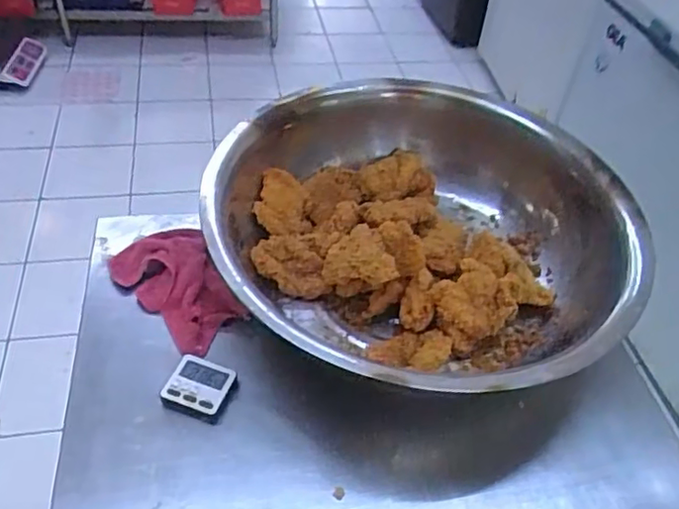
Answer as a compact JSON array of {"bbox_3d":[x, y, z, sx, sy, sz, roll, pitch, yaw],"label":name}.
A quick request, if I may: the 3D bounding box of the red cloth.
[{"bbox_3d":[-0.217,0.036,0.854,0.204,0.039,0.116,37,53,27],"label":"red cloth"}]

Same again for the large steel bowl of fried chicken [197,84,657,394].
[{"bbox_3d":[0.097,-0.017,0.843,0.506,0.167,0.550,3,45,-3],"label":"large steel bowl of fried chicken"}]

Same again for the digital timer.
[{"bbox_3d":[-0.164,0.158,0.740,0.072,0.029,0.067,14,46,8],"label":"digital timer"}]

